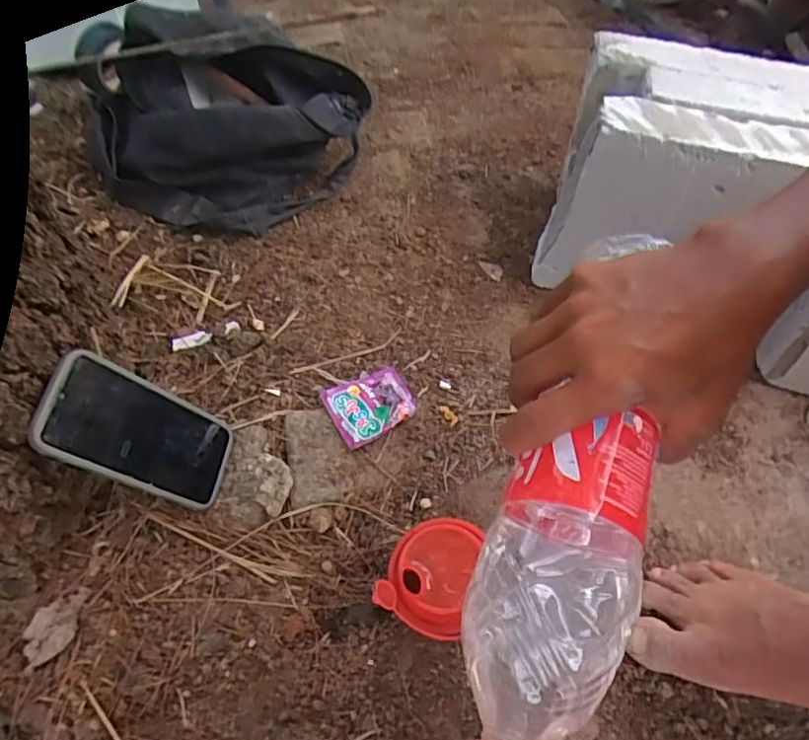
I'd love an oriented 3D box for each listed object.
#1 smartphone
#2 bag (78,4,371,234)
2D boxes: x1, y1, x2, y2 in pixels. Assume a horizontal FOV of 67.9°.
[{"bbox_3d":[-0.208,0.052,0.490,0.008,0.169,0.081,-7,60,33],"label":"smartphone"},{"bbox_3d":[-0.230,-0.309,0.777,0.303,0.163,0.243,25,58,20],"label":"bag"}]

